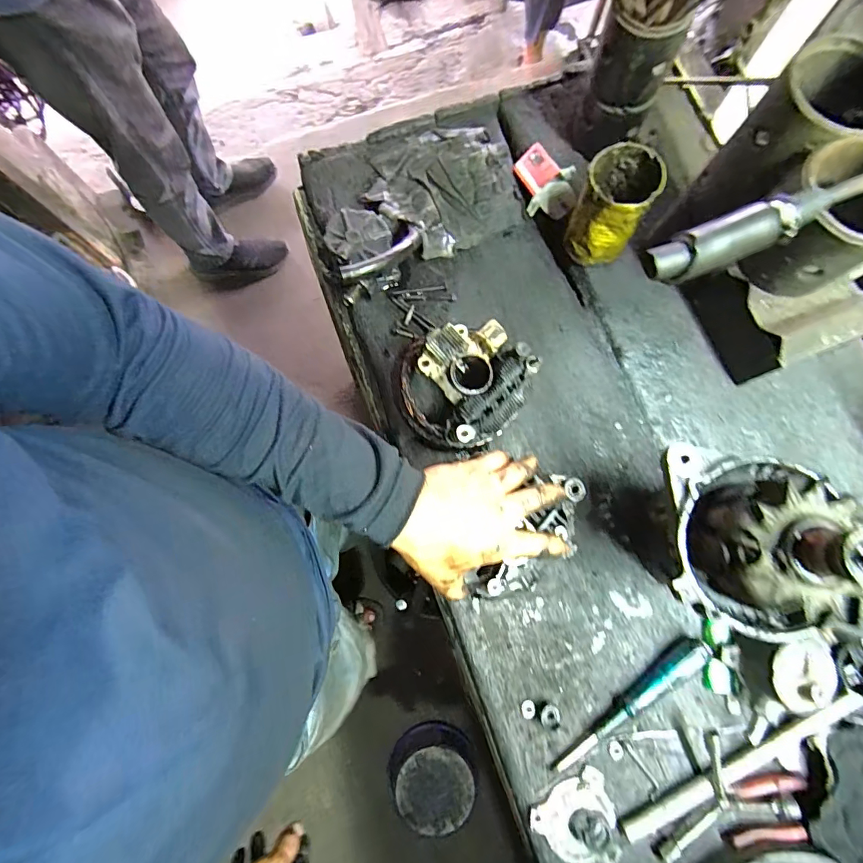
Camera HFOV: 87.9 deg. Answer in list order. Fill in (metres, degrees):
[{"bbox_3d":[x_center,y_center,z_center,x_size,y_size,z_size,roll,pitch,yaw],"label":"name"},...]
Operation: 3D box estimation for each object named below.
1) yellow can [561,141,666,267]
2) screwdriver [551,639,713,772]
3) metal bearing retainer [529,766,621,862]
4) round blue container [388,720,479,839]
[{"bbox_3d":[0.202,-0.255,0.512,0.075,0.111,0.082,21,79,3],"label":"yellow can"},{"bbox_3d":[0.204,0.278,0.449,0.194,0.026,0.023,-38,82,-8],"label":"screwdriver"},{"bbox_3d":[0.145,0.385,0.436,0.079,0.009,0.077,-28,81,-6],"label":"metal bearing retainer"},{"bbox_3d":[0.008,0.862,1.105,0.213,0.094,0.211,0,79,-1],"label":"round blue container"}]

